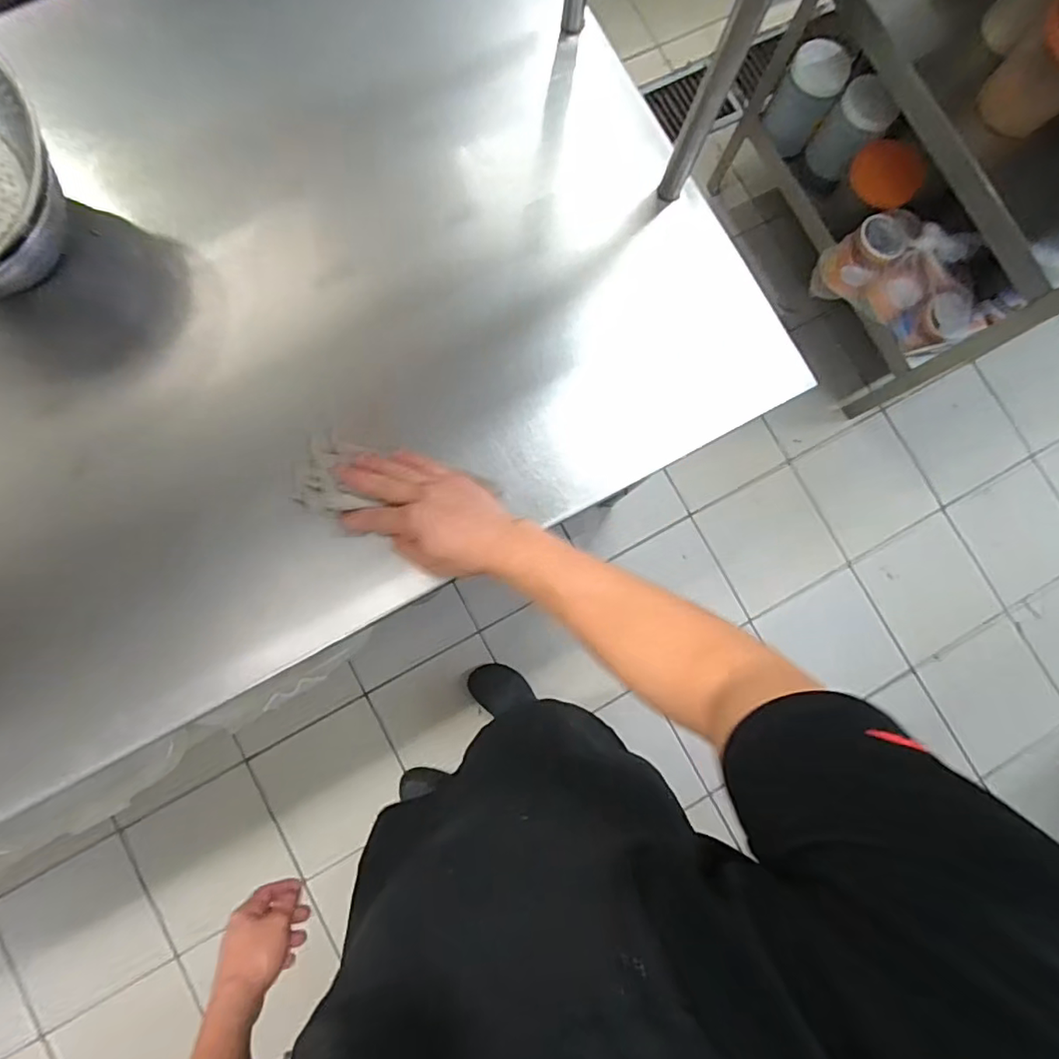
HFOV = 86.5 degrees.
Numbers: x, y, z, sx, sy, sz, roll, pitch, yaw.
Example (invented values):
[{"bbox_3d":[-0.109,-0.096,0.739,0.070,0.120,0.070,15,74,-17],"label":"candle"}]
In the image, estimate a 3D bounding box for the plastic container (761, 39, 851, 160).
[{"bbox_3d":[0.596,-0.936,1.220,0.112,0.168,0.121,0,85,-4],"label":"plastic container"}]

